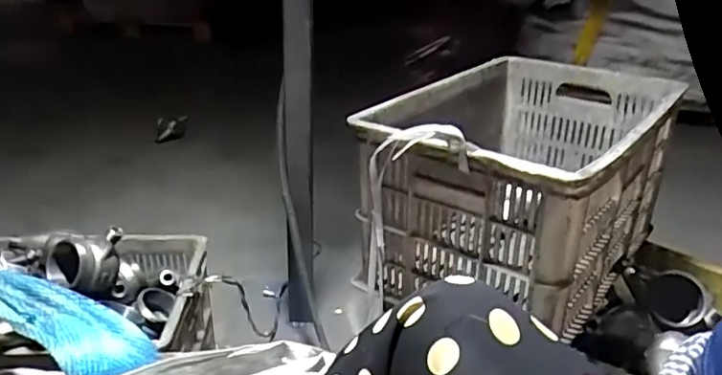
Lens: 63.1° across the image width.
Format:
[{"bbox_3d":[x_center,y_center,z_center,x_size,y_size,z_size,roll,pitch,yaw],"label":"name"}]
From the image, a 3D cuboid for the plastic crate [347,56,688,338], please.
[{"bbox_3d":[0.243,-0.010,0.894,0.317,0.257,0.494,19,31,33],"label":"plastic crate"}]

